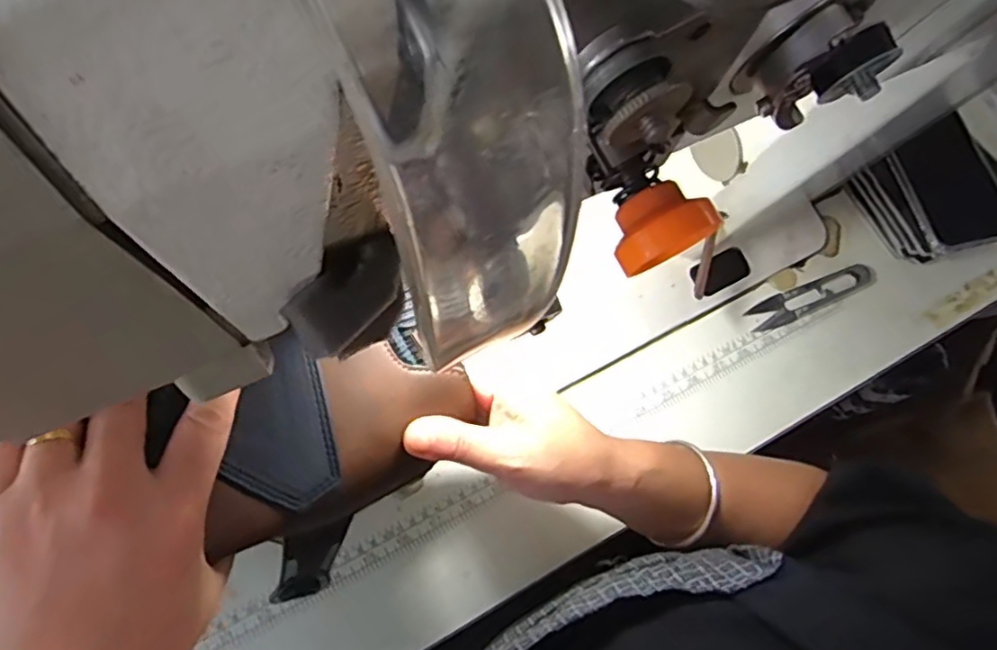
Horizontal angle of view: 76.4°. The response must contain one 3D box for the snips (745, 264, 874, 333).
[{"bbox_3d":[0.267,-0.025,0.536,0.120,0.010,0.025,-20,72,-12],"label":"snips"}]

